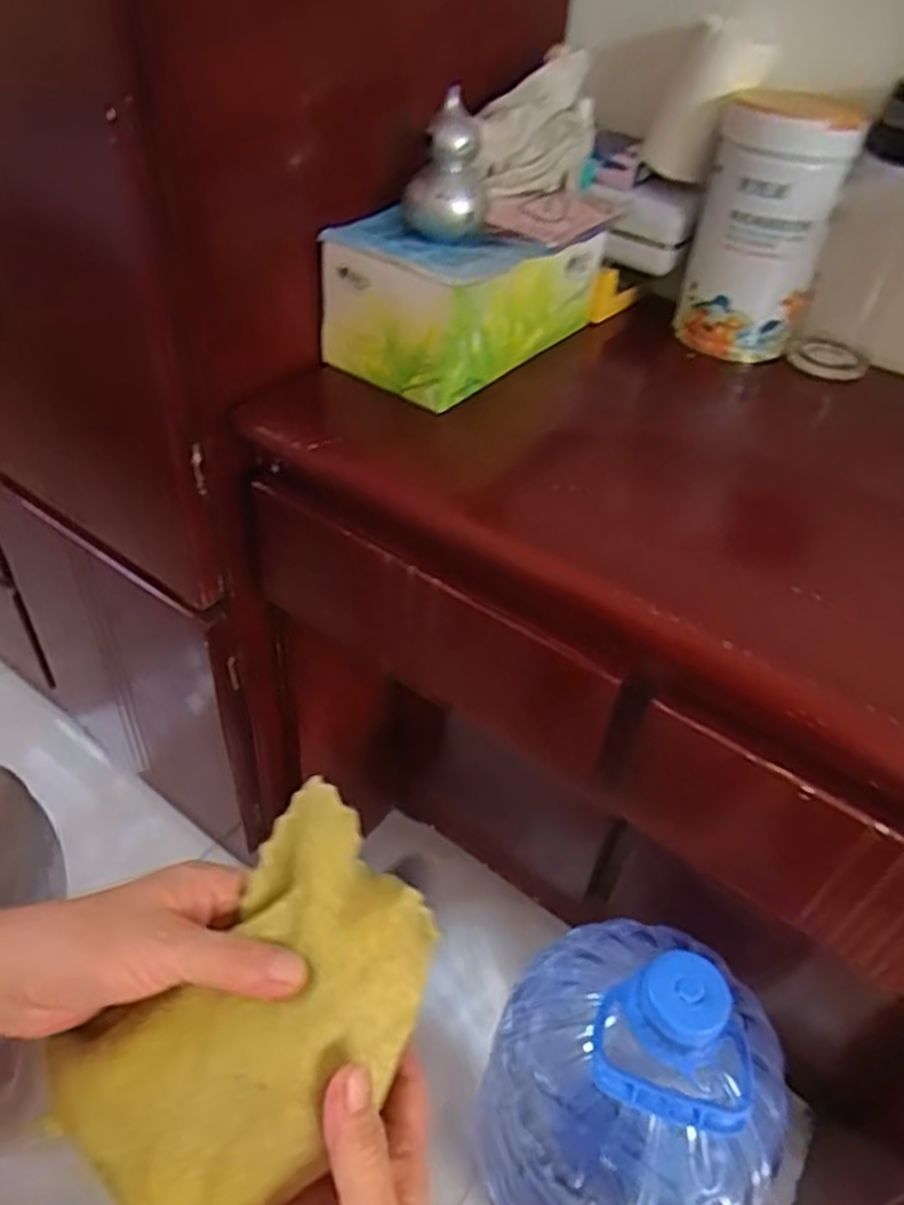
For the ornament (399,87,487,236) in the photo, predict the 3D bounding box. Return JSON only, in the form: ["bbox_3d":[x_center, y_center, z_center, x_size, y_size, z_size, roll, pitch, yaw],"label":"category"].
[{"bbox_3d":[-0.005,-0.324,0.598,0.055,0.081,0.048,-19,47,-24],"label":"ornament"}]

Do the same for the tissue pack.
[{"bbox_3d":[0.019,-0.267,0.673,0.139,0.101,0.243,33,49,27],"label":"tissue pack"}]

